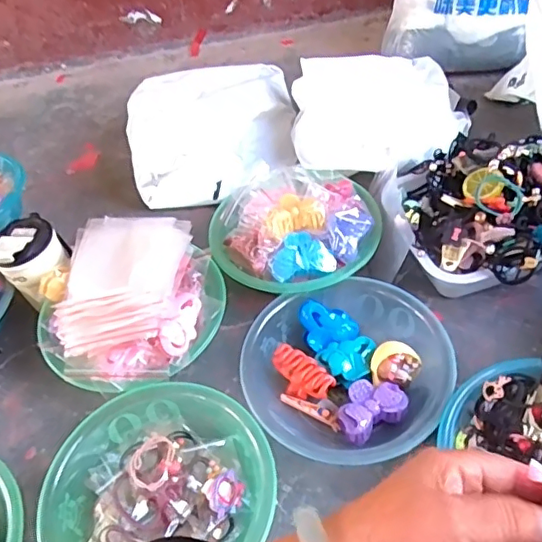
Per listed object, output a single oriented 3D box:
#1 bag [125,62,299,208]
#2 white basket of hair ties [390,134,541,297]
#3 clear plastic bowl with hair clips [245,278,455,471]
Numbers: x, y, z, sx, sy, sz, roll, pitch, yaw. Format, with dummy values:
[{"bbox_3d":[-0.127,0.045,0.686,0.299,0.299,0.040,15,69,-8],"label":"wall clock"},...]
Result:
[{"bbox_3d":[-0.106,-0.241,0.982,0.287,0.104,0.304,-6,49,1],"label":"bag"},{"bbox_3d":[0.317,-0.072,0.750,0.295,0.125,0.208,0,49,10],"label":"white basket of hair ties"},{"bbox_3d":[0.090,0.115,0.671,0.225,0.077,0.214,-3,49,4],"label":"clear plastic bowl with hair clips"}]

